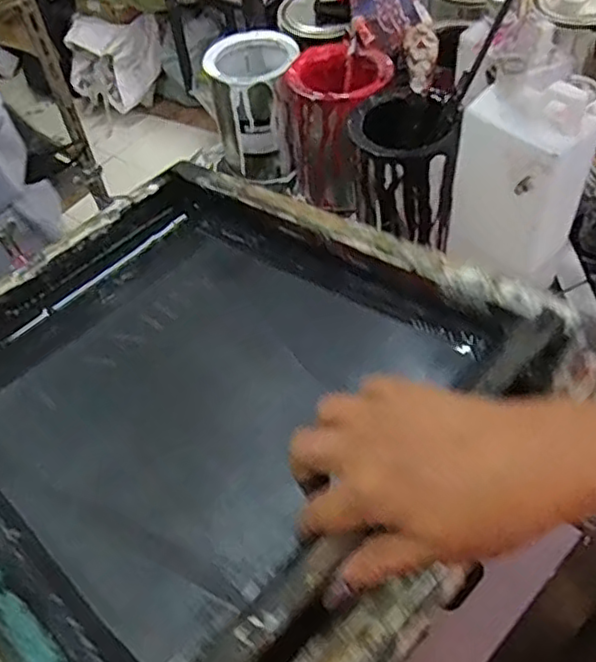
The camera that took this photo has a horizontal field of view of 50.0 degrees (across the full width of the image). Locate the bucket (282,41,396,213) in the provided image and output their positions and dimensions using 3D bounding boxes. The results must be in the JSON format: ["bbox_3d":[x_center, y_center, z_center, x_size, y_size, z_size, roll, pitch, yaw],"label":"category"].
[{"bbox_3d":[0.040,-0.224,0.707,0.111,0.142,0.100,27,60,25],"label":"bucket"}]

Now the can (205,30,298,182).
[{"bbox_3d":[-0.049,-0.269,0.779,0.103,0.136,0.113,0,52,7],"label":"can"}]

